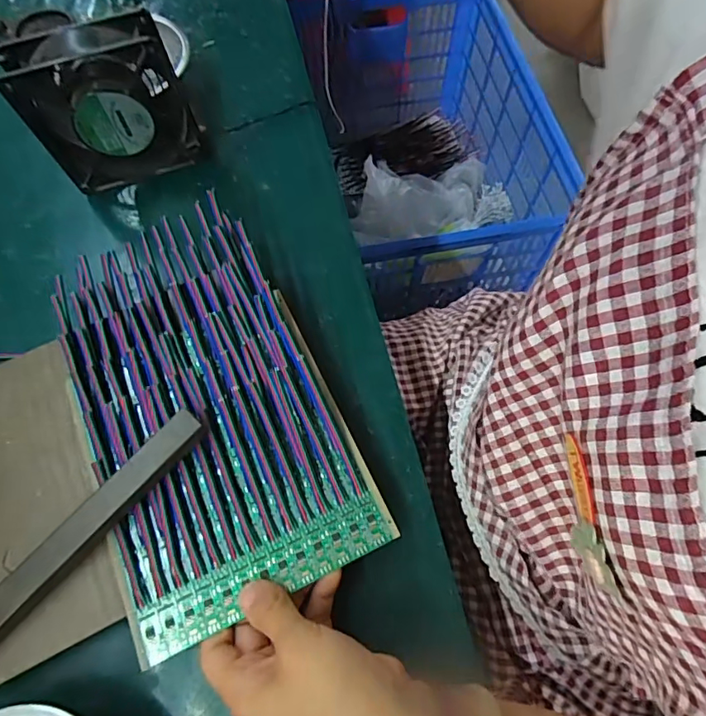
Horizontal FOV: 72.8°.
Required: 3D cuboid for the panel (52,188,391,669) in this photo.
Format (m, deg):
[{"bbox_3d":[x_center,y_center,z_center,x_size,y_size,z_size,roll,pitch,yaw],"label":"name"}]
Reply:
[{"bbox_3d":[-0.105,0.021,0.327,0.154,0.018,0.281,-22,69,-7],"label":"panel"}]

